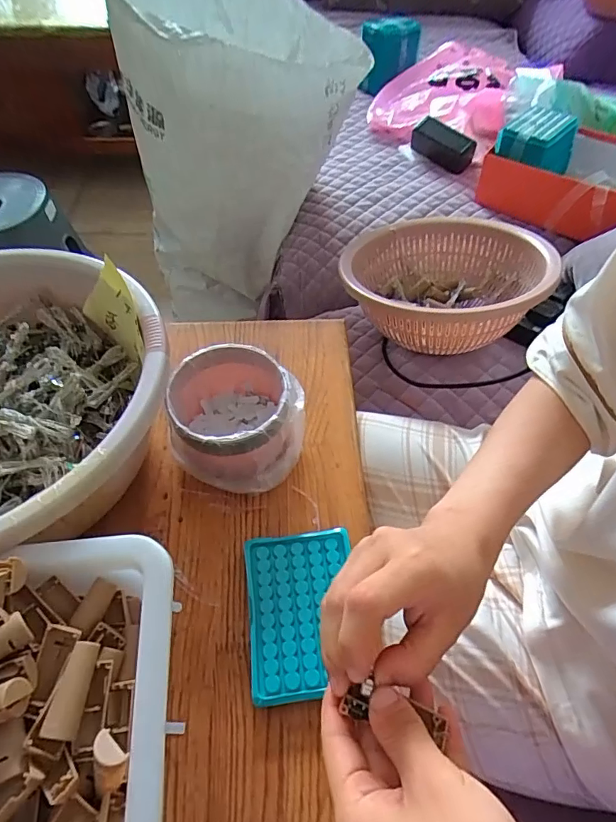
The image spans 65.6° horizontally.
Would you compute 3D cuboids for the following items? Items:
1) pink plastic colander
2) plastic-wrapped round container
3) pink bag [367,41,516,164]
[{"bbox_3d":[0.189,-0.183,0.697,0.269,0.152,0.279,17,55,11],"label":"pink plastic colander"},{"bbox_3d":[-0.077,0.006,0.483,0.129,0.083,0.118,0,54,-1],"label":"plastic-wrapped round container"},{"bbox_3d":[0.308,-0.720,1.081,0.278,0.103,0.356,17,55,12],"label":"pink bag"}]

